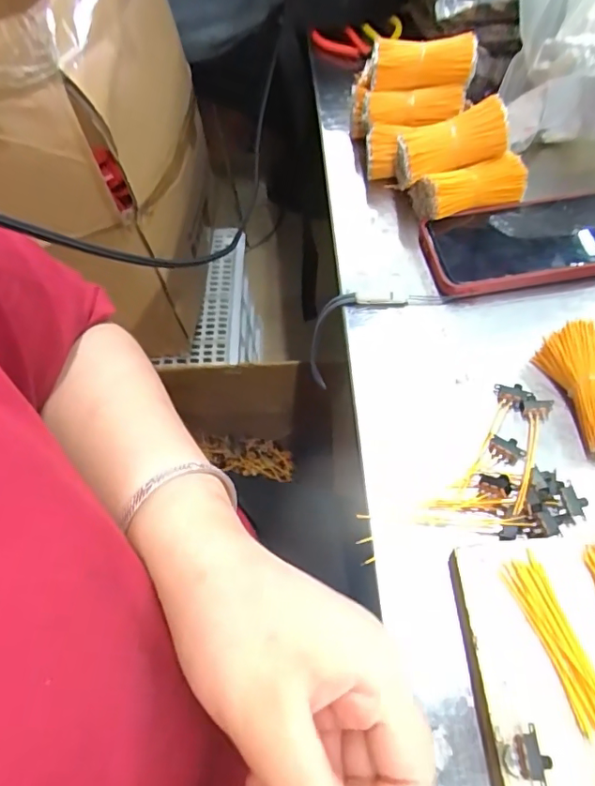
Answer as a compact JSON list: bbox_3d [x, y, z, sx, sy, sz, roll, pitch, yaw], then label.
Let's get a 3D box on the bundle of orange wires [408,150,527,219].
[{"bbox_3d":[0.136,-0.163,0.414,0.084,0.026,0.036,-11,58,-2],"label":"bundle of orange wires"}]

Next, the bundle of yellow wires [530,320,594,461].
[{"bbox_3d":[0.178,-0.001,0.313,0.034,0.030,0.080,-13,58,-4],"label":"bundle of yellow wires"}]

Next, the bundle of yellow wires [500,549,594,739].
[{"bbox_3d":[0.121,0.114,0.239,0.020,0.004,0.077,-17,58,-6],"label":"bundle of yellow wires"}]

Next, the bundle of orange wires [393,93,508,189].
[{"bbox_3d":[0.121,-0.196,0.414,0.087,0.031,0.036,-21,58,9],"label":"bundle of orange wires"}]

